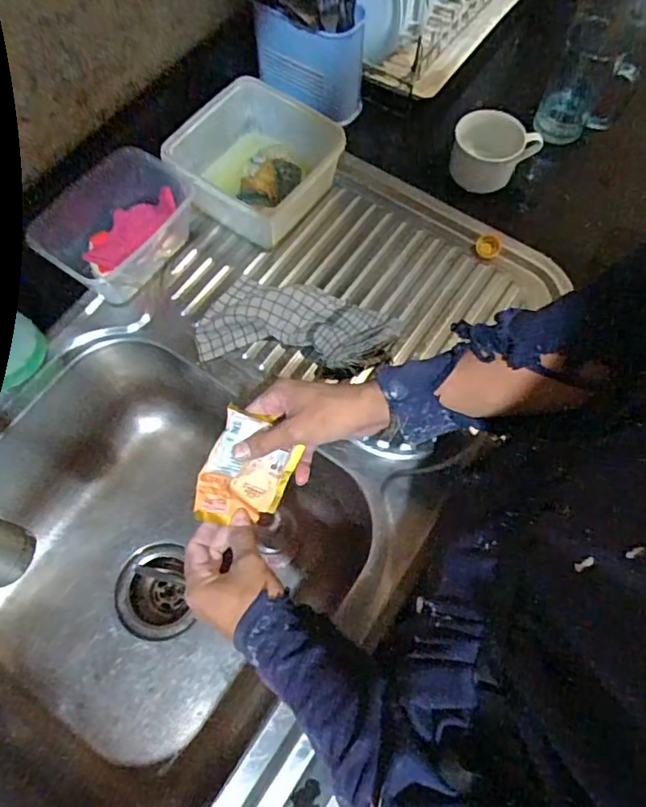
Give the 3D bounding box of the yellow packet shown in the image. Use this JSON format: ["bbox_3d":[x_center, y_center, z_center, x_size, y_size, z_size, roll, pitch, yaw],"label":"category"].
[{"bbox_3d":[-0.069,0.064,0.526,0.088,0.014,0.101,21,91,-36],"label":"yellow packet"}]

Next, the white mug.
[{"bbox_3d":[0.216,-0.315,0.702,0.102,0.070,0.071,17,68,7],"label":"white mug"}]

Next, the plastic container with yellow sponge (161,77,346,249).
[{"bbox_3d":[-0.081,-0.291,0.682,0.174,0.078,0.174,37,72,14],"label":"plastic container with yellow sponge"}]

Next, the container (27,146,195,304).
[{"bbox_3d":[-0.248,-0.207,0.650,0.122,0.078,0.171,37,72,14],"label":"container"}]

